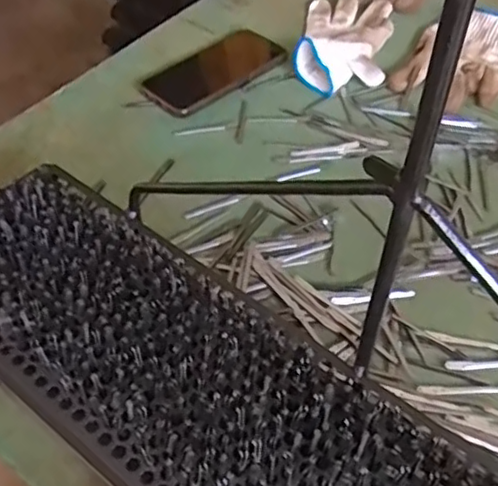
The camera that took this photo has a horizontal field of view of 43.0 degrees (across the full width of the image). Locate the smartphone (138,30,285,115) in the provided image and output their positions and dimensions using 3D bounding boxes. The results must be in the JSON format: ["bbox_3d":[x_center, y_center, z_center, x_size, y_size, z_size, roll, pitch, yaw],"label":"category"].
[{"bbox_3d":[-0.033,-0.191,0.697,0.076,0.012,0.167,34,58,25],"label":"smartphone"}]

